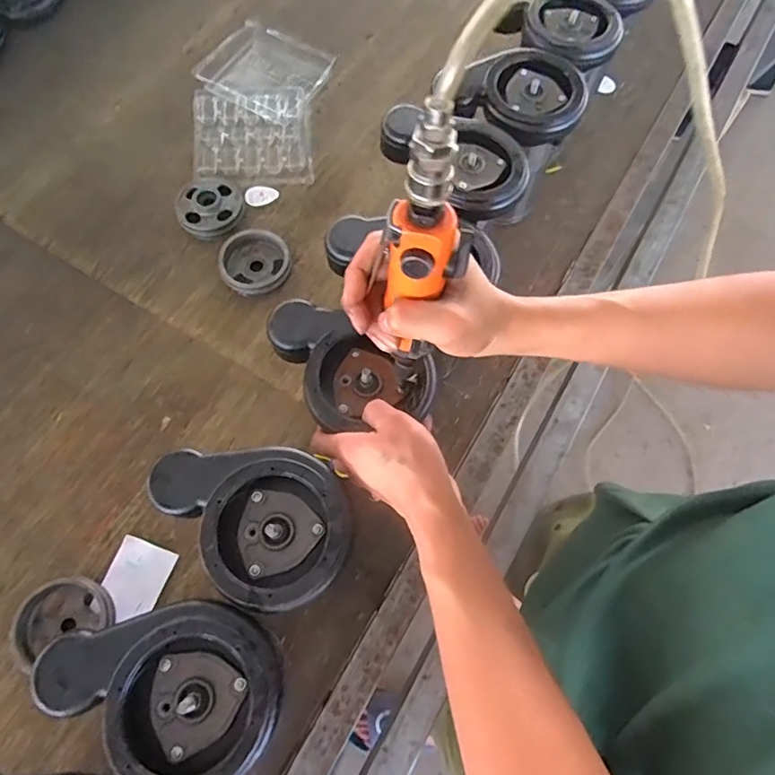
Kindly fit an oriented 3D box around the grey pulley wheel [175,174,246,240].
[{"bbox_3d":[-0.245,-0.248,0.720,0.088,0.036,0.094,0,68,-1],"label":"grey pulley wheel"}]

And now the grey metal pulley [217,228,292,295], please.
[{"bbox_3d":[-0.172,-0.162,0.682,0.080,0.039,0.092,29,71,10],"label":"grey metal pulley"}]

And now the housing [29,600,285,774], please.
[{"bbox_3d":[-0.159,0.220,0.368,0.165,0.034,0.122,-8,69,-4],"label":"housing"}]

